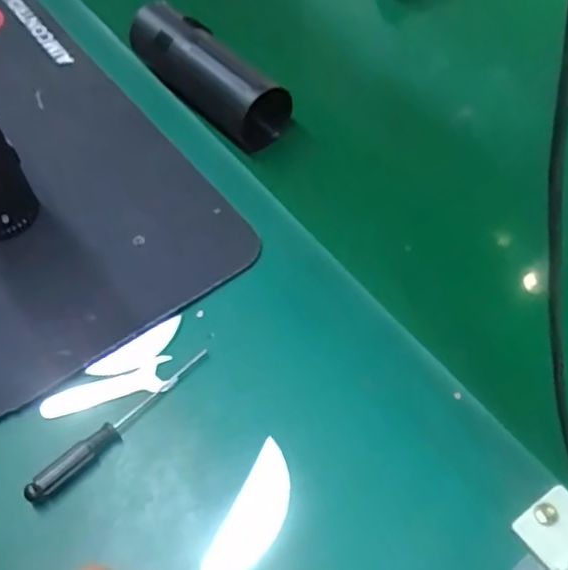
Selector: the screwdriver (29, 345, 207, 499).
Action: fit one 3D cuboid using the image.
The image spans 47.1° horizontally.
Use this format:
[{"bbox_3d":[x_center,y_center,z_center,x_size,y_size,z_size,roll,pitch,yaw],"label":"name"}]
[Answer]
[{"bbox_3d":[-0.098,0.082,0.395,0.012,0.015,0.131,39,67,23],"label":"screwdriver"}]

